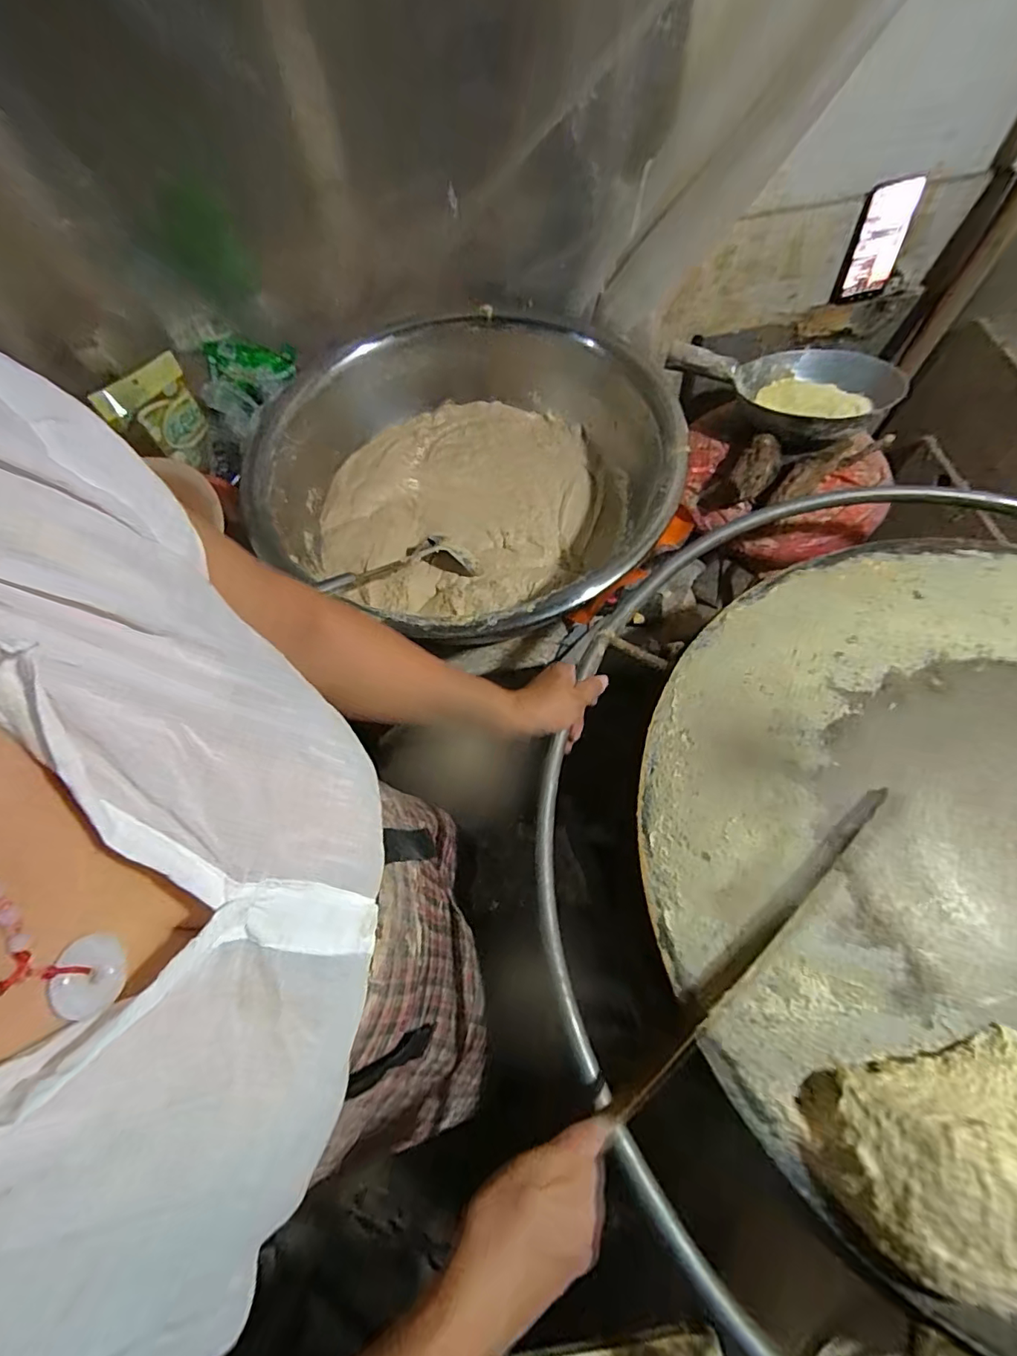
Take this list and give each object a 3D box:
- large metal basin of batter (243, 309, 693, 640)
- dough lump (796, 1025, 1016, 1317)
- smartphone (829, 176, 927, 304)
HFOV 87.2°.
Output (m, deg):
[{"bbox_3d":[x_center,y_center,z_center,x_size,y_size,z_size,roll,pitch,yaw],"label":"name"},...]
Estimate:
[{"bbox_3d":[-0.060,-0.320,0.812,0.618,0.165,0.535,33,71,17],"label":"large metal basin of batter"},{"bbox_3d":[0.286,0.310,0.333,0.156,0.062,0.113,-12,65,-2],"label":"dough lump"},{"bbox_3d":[0.585,-0.687,0.854,0.078,0.177,0.015,6,72,16],"label":"smartphone"}]

